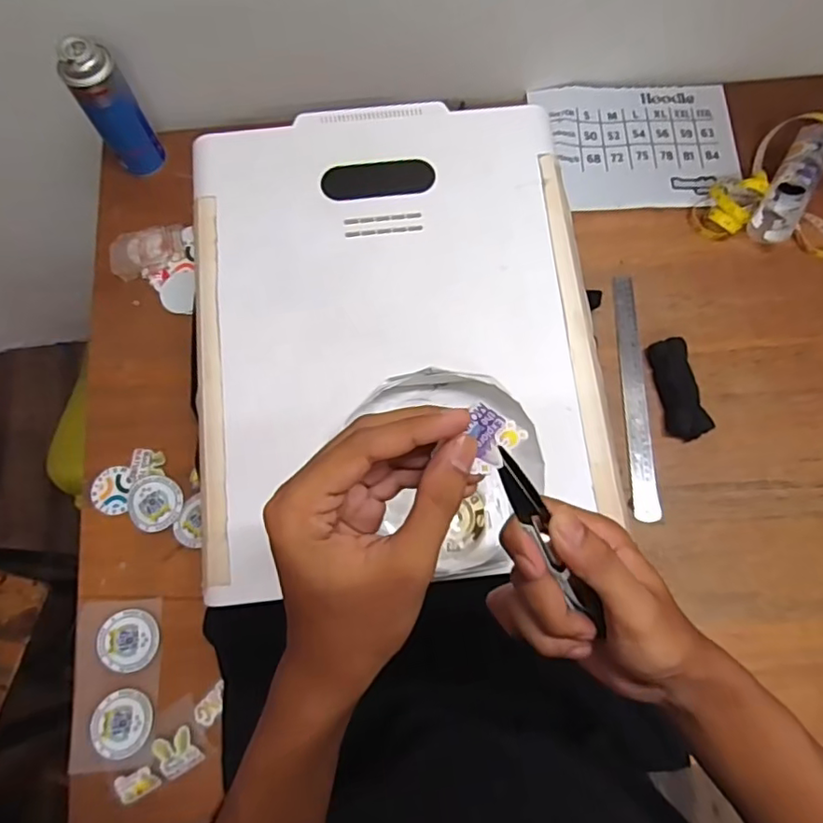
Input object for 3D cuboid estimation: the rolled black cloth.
[{"bbox_3d":[0.339,-0.028,0.728,0.046,0.029,0.125,-13,76,-4],"label":"rolled black cloth"}]

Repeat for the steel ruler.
[{"bbox_3d":[0.288,-0.023,0.739,0.033,0.008,0.319,-1,75,5],"label":"steel ruler"}]

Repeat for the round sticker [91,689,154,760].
[{"bbox_3d":[-0.317,0.341,0.629,0.067,0.004,0.065,-1,64,1],"label":"round sticker"}]

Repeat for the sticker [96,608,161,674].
[{"bbox_3d":[-0.323,0.262,0.657,0.069,0.006,0.066,1,74,-2],"label":"sticker"}]

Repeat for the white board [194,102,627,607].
[{"bbox_3d":[-0.018,-0.095,0.590,0.394,0.026,0.486,-6,76,-2],"label":"white board"}]

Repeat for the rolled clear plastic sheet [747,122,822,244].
[{"bbox_3d":[0.529,-0.323,0.788,0.056,0.054,0.208,30,77,7],"label":"rolled clear plastic sheet"}]

